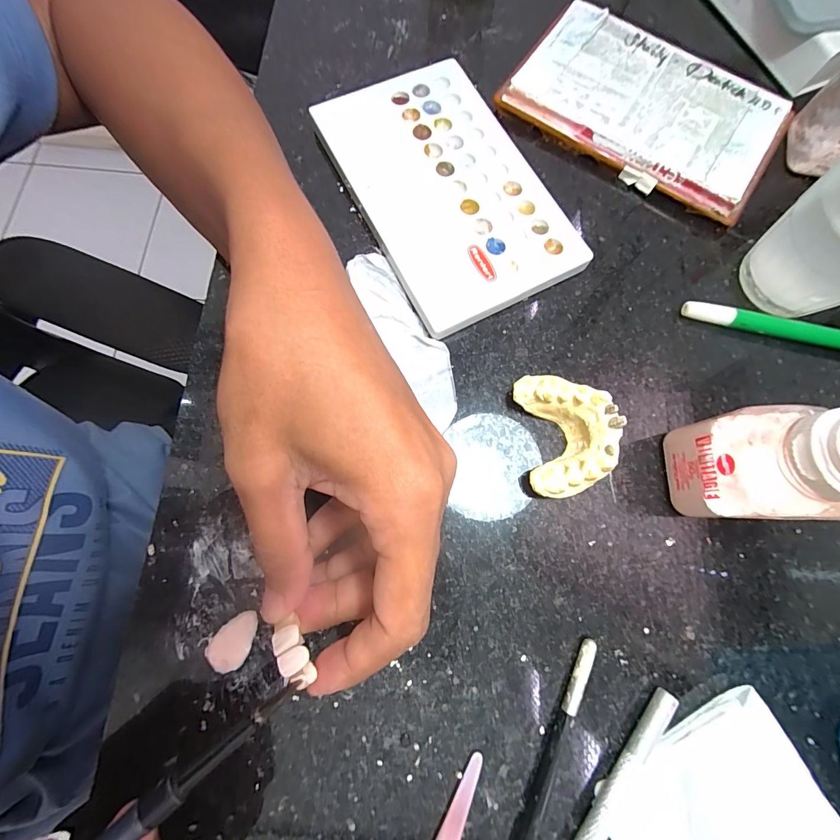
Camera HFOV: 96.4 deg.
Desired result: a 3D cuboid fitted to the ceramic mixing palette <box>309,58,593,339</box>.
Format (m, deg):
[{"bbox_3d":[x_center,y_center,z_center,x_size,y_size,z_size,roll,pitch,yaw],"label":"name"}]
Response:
[{"bbox_3d":[0.014,-0.126,0.207,0.092,0.013,0.151,-27,79,-7],"label":"ceramic mixing palette"}]

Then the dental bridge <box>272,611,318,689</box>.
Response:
[{"bbox_3d":[-0.043,0.080,0.128,0.010,0.007,0.019,-30,79,-7],"label":"dental bridge"}]

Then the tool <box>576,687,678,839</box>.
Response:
[{"bbox_3d":[0.061,0.160,0.141,0.008,0.008,0.128,38,79,7],"label":"tool"}]

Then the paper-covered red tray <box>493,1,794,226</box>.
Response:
[{"bbox_3d":[0.130,-0.182,0.218,0.148,0.013,0.084,32,79,6],"label":"paper-covered red tray"}]

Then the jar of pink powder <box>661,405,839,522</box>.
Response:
[{"bbox_3d":[0.133,0.018,0.147,0.036,0.068,0.040,1,77,-1],"label":"jar of pink powder"}]

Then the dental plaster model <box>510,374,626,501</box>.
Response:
[{"bbox_3d":[0.066,0.006,0.170,0.037,0.026,0.054,-6,77,-2],"label":"dental plaster model"}]

